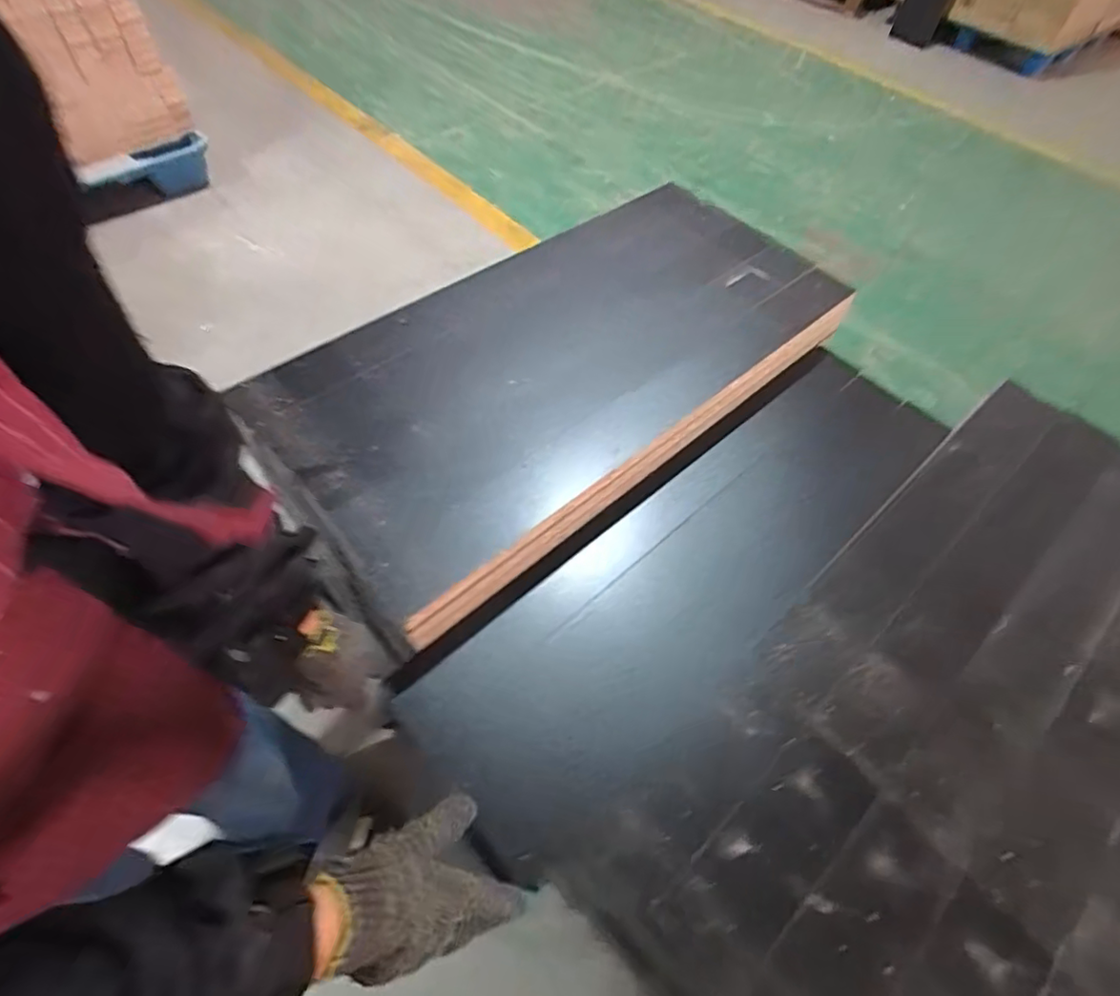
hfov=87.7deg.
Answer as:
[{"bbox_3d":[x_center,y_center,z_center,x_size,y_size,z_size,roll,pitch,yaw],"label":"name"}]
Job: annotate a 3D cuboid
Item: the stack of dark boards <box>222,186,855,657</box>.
[{"bbox_3d":[0.013,-0.193,0.786,0.778,0.067,0.385,-36,65,-24],"label":"stack of dark boards"}]

